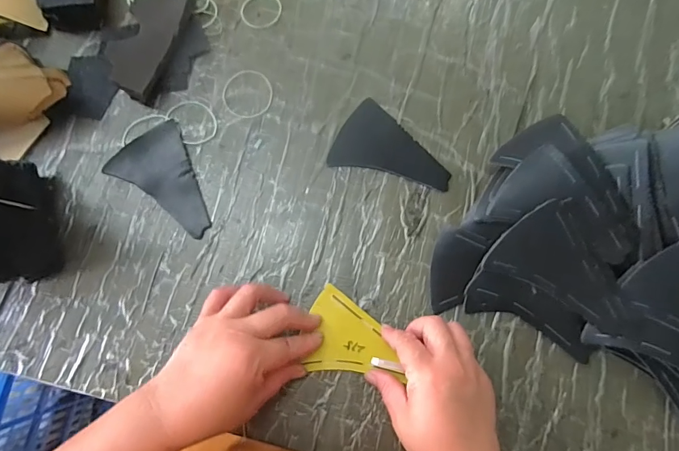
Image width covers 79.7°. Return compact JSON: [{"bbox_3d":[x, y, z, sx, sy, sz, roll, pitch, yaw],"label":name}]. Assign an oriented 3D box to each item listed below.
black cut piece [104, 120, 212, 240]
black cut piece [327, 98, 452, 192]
[{"bbox_3d":[-0.177,-0.040,0.414,0.079,0.005,0.123,-33,80,-6],"label":"black cut piece"},{"bbox_3d":[0.057,-0.087,0.427,0.123,0.004,0.077,12,78,3],"label":"black cut piece"}]

